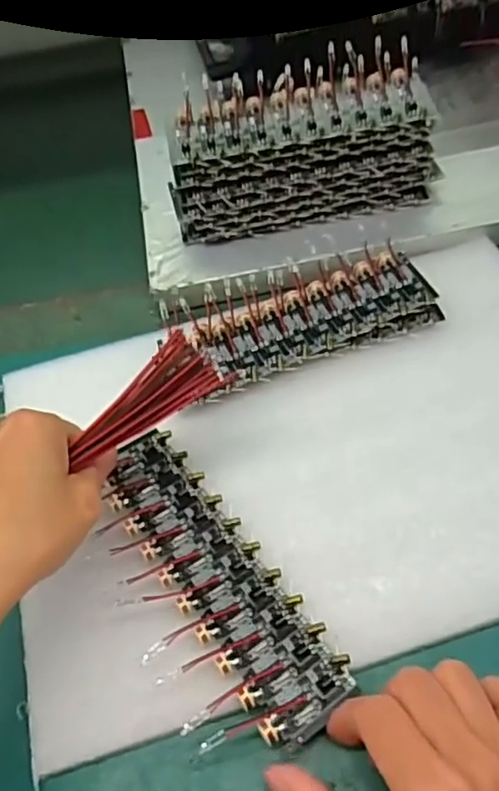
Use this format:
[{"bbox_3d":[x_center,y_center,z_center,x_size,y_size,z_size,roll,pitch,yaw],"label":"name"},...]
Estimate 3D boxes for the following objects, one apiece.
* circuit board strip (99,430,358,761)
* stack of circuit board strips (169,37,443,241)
[{"bbox_3d":[-0.023,0.081,0.294,0.065,0.012,0.159,-30,57,-14],"label":"circuit board strip"},{"bbox_3d":[0.033,-0.164,0.419,0.165,0.049,0.096,-7,58,0],"label":"stack of circuit board strips"}]

